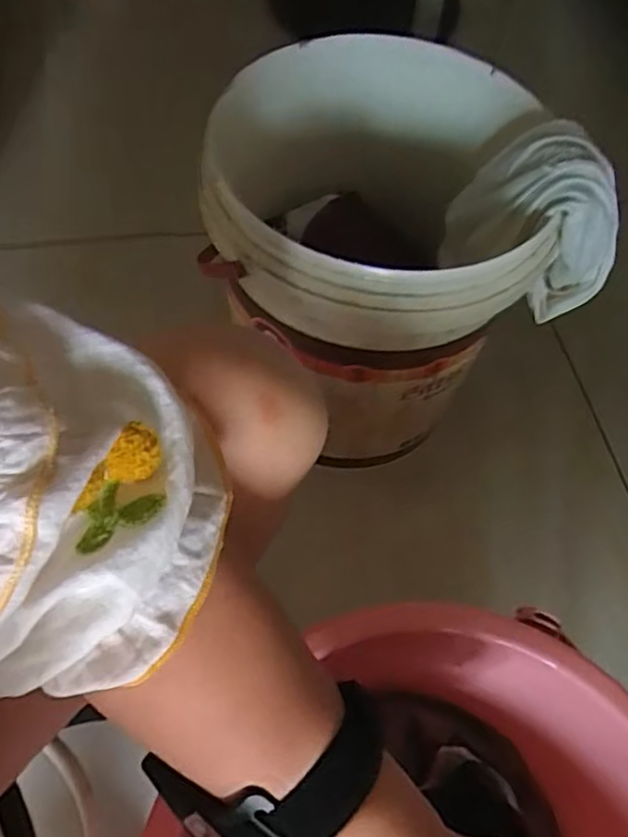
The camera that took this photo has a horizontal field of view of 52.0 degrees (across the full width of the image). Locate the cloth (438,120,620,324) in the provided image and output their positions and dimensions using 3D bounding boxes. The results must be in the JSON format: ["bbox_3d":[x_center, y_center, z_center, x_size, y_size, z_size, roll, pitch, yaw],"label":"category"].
[{"bbox_3d":[0.196,-0.179,0.578,0.091,0.153,0.133,-21,63,-16],"label":"cloth"}]

